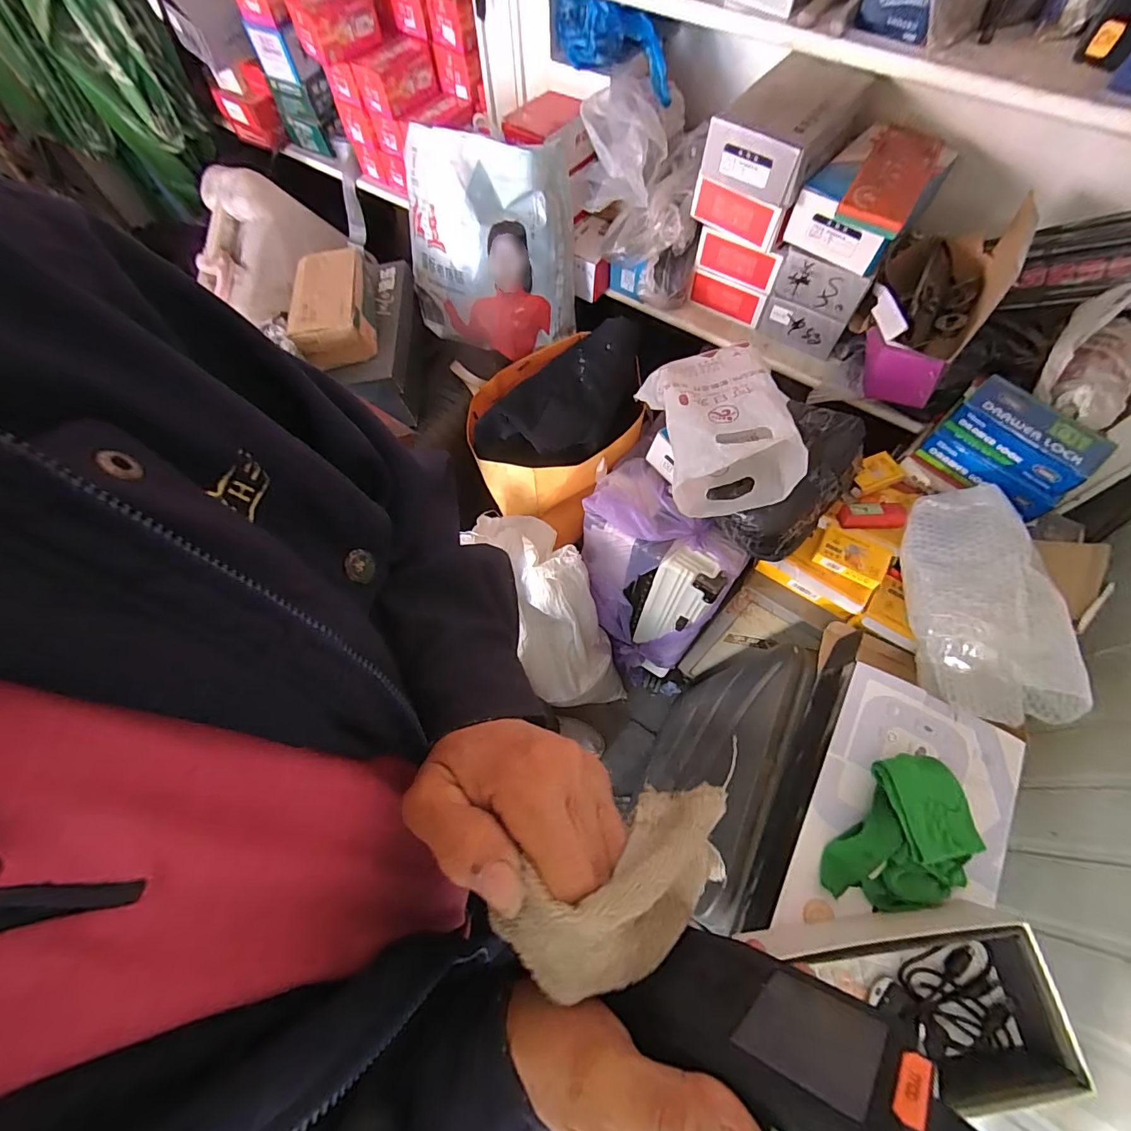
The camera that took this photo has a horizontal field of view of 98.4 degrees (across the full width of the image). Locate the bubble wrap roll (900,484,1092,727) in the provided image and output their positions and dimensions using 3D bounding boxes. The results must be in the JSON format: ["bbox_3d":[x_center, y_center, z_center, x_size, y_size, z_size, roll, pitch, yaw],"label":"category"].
[{"bbox_3d":[0.504,0.033,0.604,0.128,0.087,0.301,-2,65,0],"label":"bubble wrap roll"}]

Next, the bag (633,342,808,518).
[{"bbox_3d":[0.212,-0.206,0.691,0.177,0.123,0.246,-7,65,-2],"label":"bag"}]

